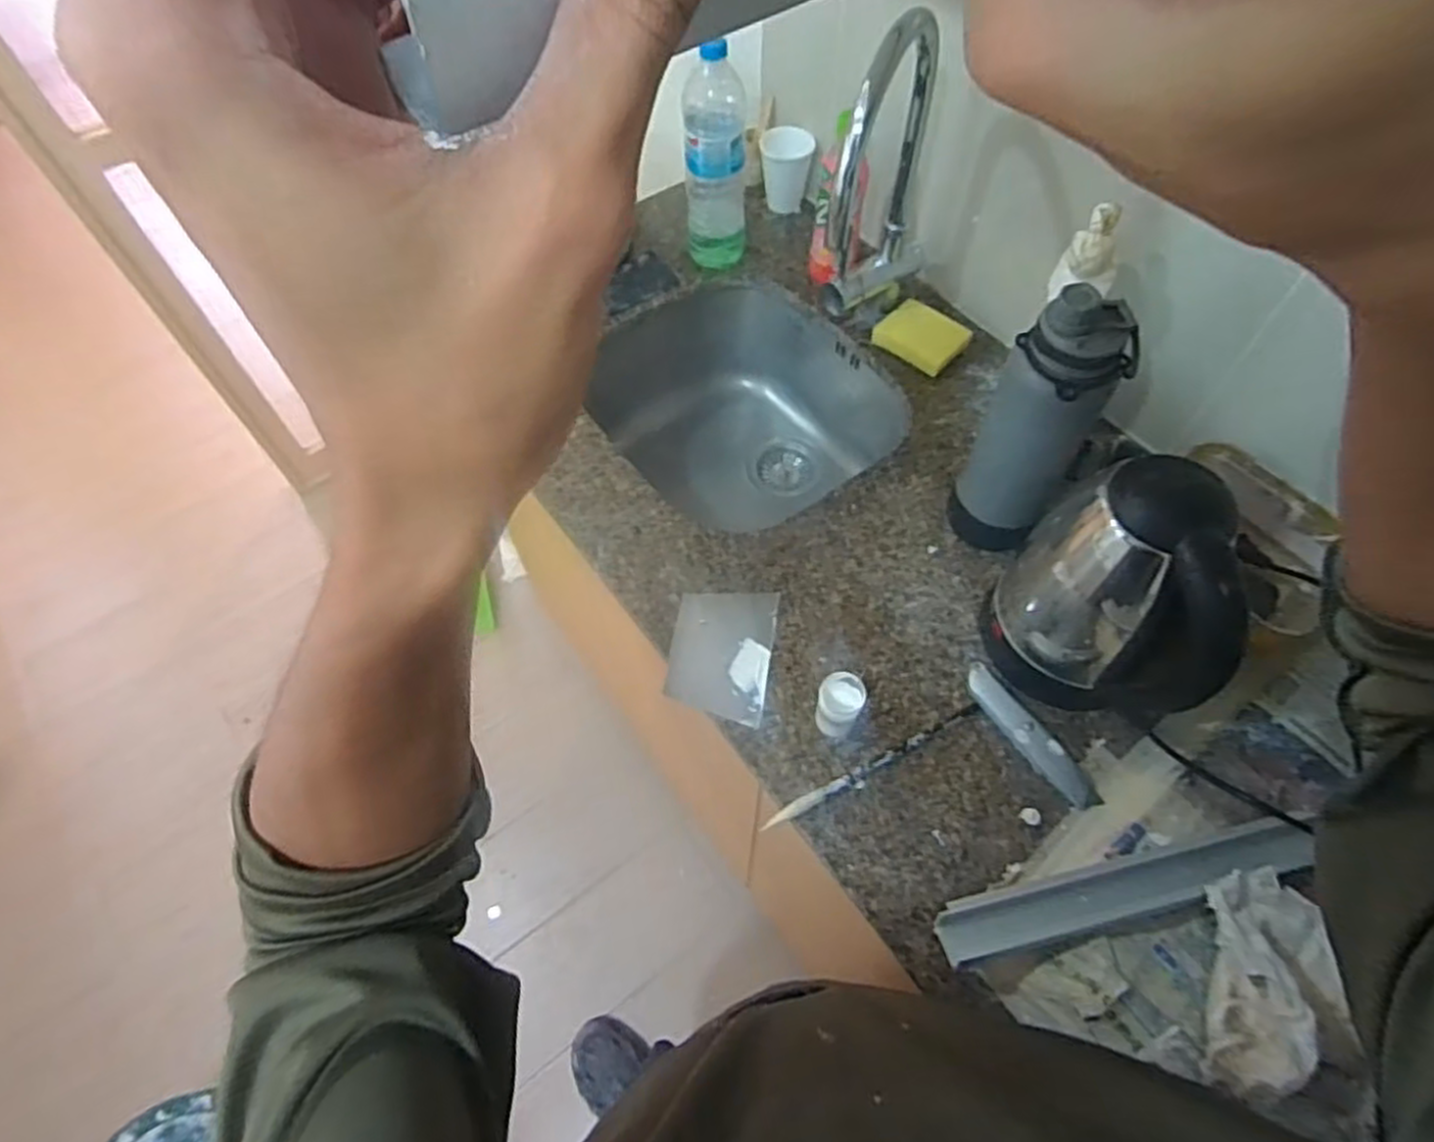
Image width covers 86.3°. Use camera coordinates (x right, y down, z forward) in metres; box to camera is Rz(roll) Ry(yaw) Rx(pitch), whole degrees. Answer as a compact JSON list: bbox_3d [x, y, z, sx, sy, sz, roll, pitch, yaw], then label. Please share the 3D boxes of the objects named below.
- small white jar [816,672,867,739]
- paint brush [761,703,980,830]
[{"bbox_3d":[0.113,0.126,0.710,0.040,0.065,0.041,0,60,1],"label":"small white jar"},{"bbox_3d":[0.146,0.178,0.700,0.228,0.015,0.016,-24,62,-13],"label":"paint brush"}]

